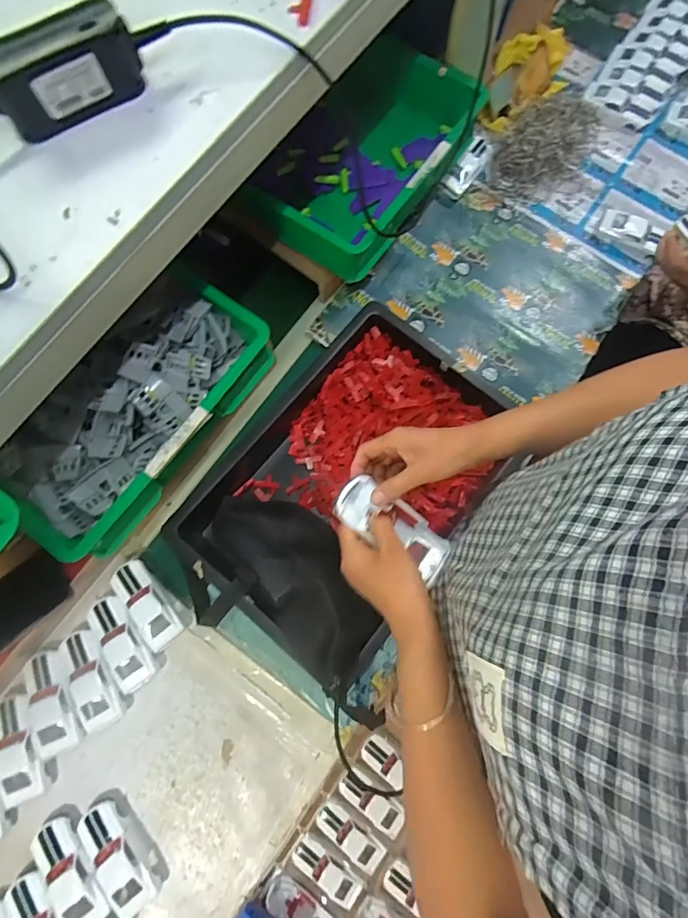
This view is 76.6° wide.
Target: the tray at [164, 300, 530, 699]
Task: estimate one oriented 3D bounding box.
[{"bbox_3d":[-0.001,0.041,0.619,0.322,0.108,0.478,39,80,9],"label":"tray"}]

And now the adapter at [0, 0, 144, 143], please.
[{"bbox_3d":[-0.224,-0.309,0.349,0.119,0.060,0.026,-32,78,-7],"label":"adapter"}]

